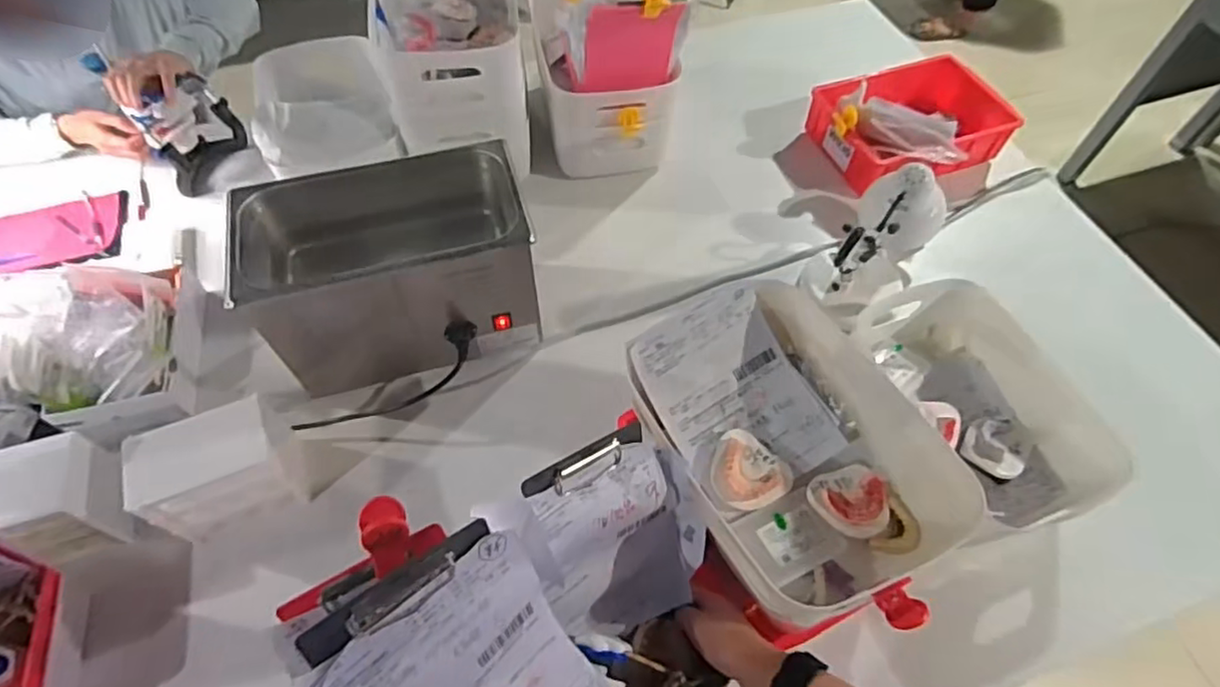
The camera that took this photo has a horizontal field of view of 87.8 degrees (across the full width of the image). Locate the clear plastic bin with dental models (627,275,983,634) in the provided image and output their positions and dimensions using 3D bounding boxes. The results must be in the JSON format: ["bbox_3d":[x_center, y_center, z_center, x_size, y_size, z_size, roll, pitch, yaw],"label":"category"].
[{"bbox_3d":[0.176,0.091,0.620,0.235,0.105,0.308,-23,61,-14],"label":"clear plastic bin with dental models"}]

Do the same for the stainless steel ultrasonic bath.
[{"bbox_3d":[-0.262,-0.073,0.824,0.320,0.264,0.175,-14,59,-8],"label":"stainless steel ultrasonic bath"}]

